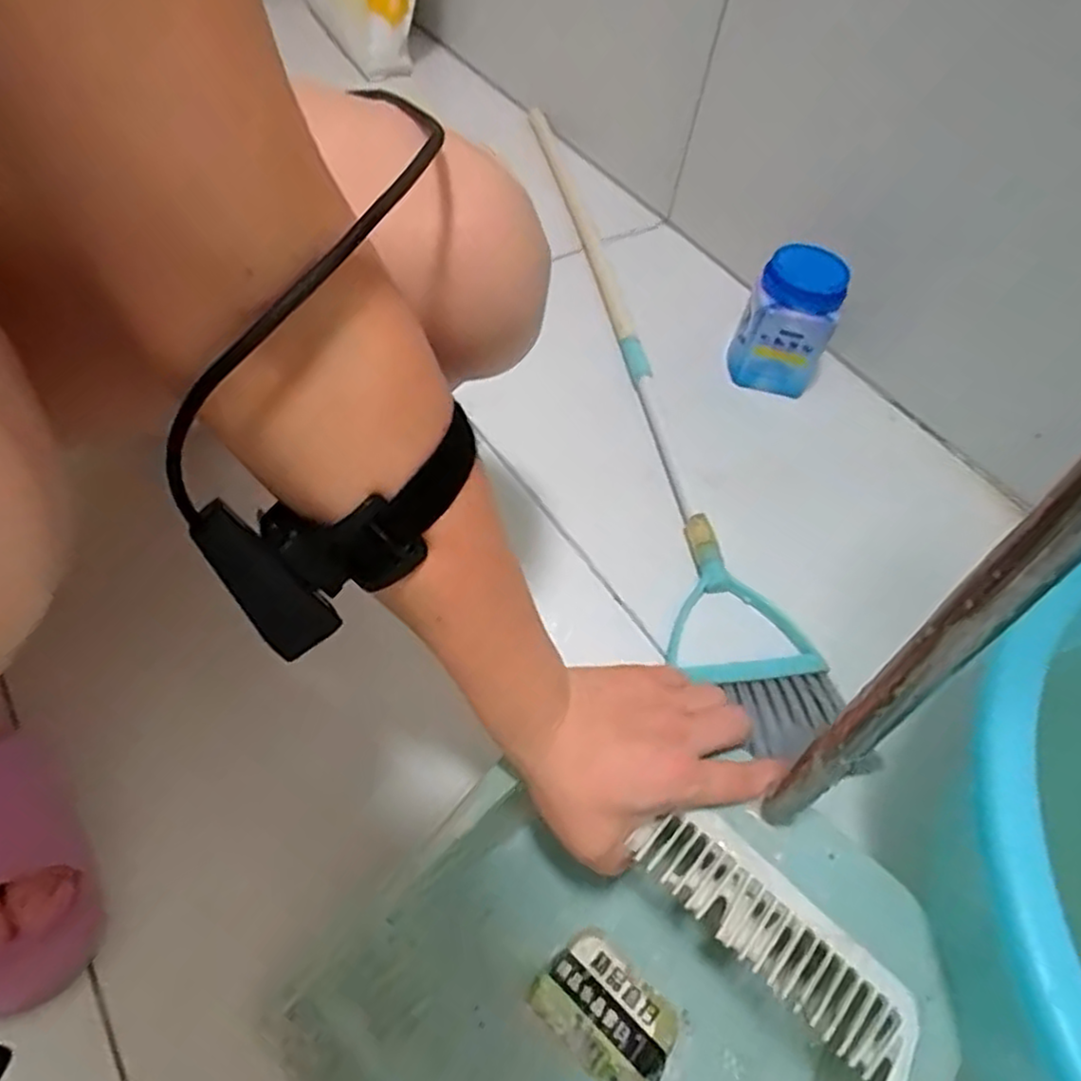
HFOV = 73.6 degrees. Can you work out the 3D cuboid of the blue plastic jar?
[{"bbox_3d":[0.236,-0.211,0.701,0.078,0.124,0.071,3,54,-4],"label":"blue plastic jar"}]

